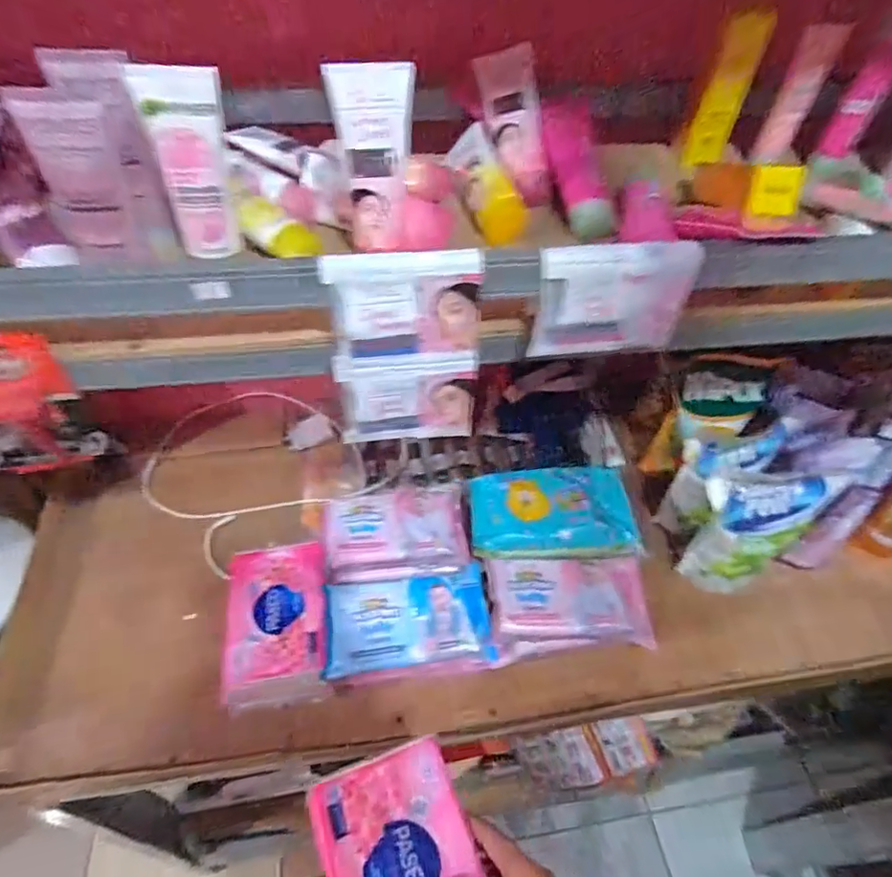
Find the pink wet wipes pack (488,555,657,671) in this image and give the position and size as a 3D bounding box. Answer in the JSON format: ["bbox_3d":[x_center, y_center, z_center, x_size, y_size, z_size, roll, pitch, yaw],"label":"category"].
[{"bbox_3d":[0.140,0.190,0.664,0.177,0.056,0.106,-3,51,-5],"label":"pink wet wipes pack"}]

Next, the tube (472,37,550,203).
[{"bbox_3d":[0.071,-0.307,0.565,0.051,0.032,0.159,-11,83,-11],"label":"tube"}]

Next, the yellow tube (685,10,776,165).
[{"bbox_3d":[0.283,-0.346,0.576,0.043,0.132,0.020,-18,54,-16],"label":"yellow tube"}]

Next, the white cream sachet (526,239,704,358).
[{"bbox_3d":[0.125,-0.103,0.425,0.117,0.083,0.008,-4,34,-6],"label":"white cream sachet"}]

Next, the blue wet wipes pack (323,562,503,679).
[{"bbox_3d":[-0.041,0.197,0.634,0.179,0.028,0.098,-5,51,-6],"label":"blue wet wipes pack"}]

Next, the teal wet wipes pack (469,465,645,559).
[{"bbox_3d":[0.130,0.091,0.703,0.193,0.032,0.119,-2,51,-4],"label":"teal wet wipes pack"}]

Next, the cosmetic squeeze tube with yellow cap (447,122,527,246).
[{"bbox_3d":[0.038,-0.247,0.557,0.045,0.037,0.134,-12,65,-12],"label":"cosmetic squeeze tube with yellow cap"}]

